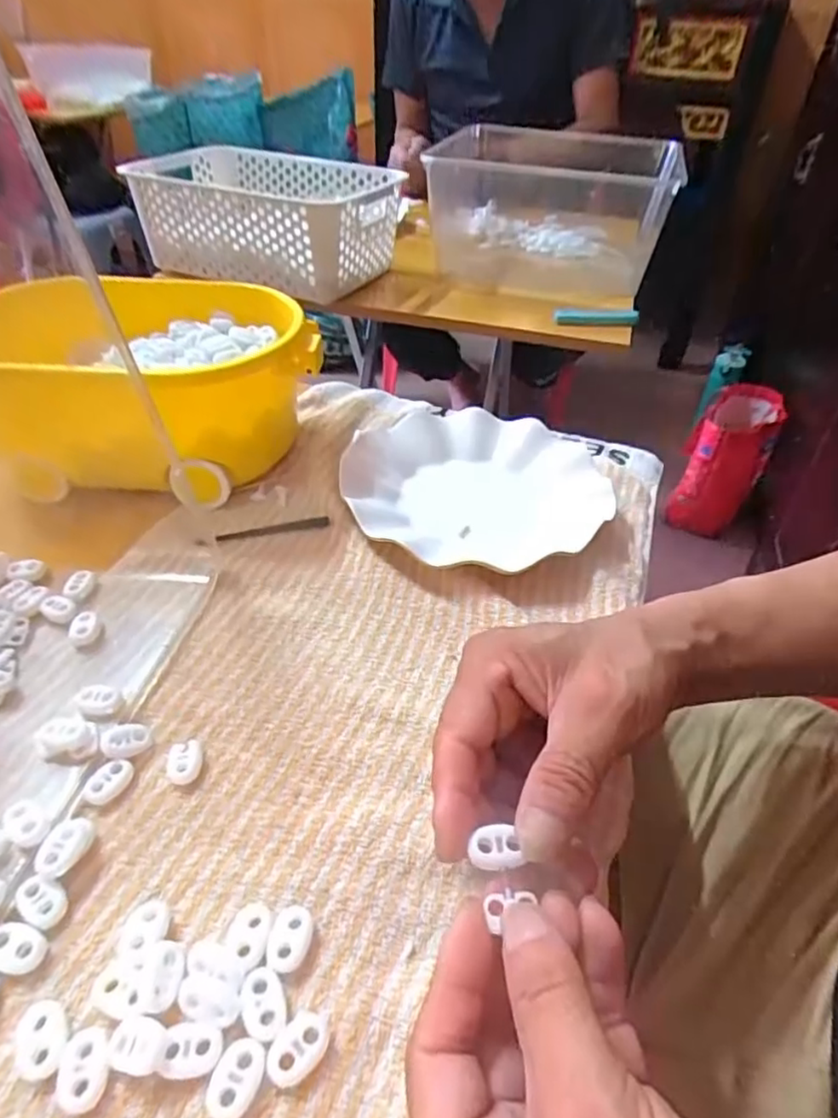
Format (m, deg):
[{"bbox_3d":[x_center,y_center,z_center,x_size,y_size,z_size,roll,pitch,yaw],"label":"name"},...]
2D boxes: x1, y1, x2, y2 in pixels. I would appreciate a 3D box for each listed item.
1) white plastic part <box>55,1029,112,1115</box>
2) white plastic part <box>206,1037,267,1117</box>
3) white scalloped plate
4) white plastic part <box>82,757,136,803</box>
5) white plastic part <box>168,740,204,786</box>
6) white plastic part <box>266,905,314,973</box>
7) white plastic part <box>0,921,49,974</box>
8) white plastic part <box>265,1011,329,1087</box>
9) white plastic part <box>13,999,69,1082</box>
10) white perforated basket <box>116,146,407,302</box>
[{"bbox_3d":[-0.112,0.170,0.214,0.016,0.004,0.022,-11,43,-16],"label":"white plastic part"},{"bbox_3d":[-0.060,0.171,0.212,0.016,0.004,0.022,14,42,12],"label":"white plastic part"},{"bbox_3d":[0.041,-0.060,0.471,0.179,0.023,0.179,2,41,-1],"label":"white scalloped plate"},{"bbox_3d":[-0.140,0.100,0.290,0.015,0.005,0.021,16,43,15],"label":"white plastic part"},{"bbox_3d":[-0.109,0.094,0.300,0.016,0.006,0.023,-6,42,-10],"label":"white plastic part"},{"bbox_3d":[-0.049,0.145,0.247,0.016,0.004,0.023,7,41,5],"label":"white plastic part"},{"bbox_3d":[-0.150,0.145,0.240,0.021,0.004,0.015,15,42,14],"label":"white plastic part"},{"bbox_3d":[-0.041,0.168,0.220,0.016,0.004,0.023,31,48,28],"label":"white plastic part"},{"bbox_3d":[-0.130,0.164,0.220,0.016,0.004,0.024,-21,46,-25],"label":"white plastic part"},{"bbox_3d":[-0.192,-0.440,0.816,0.308,0.092,0.213,20,44,19],"label":"white perforated basket"}]

